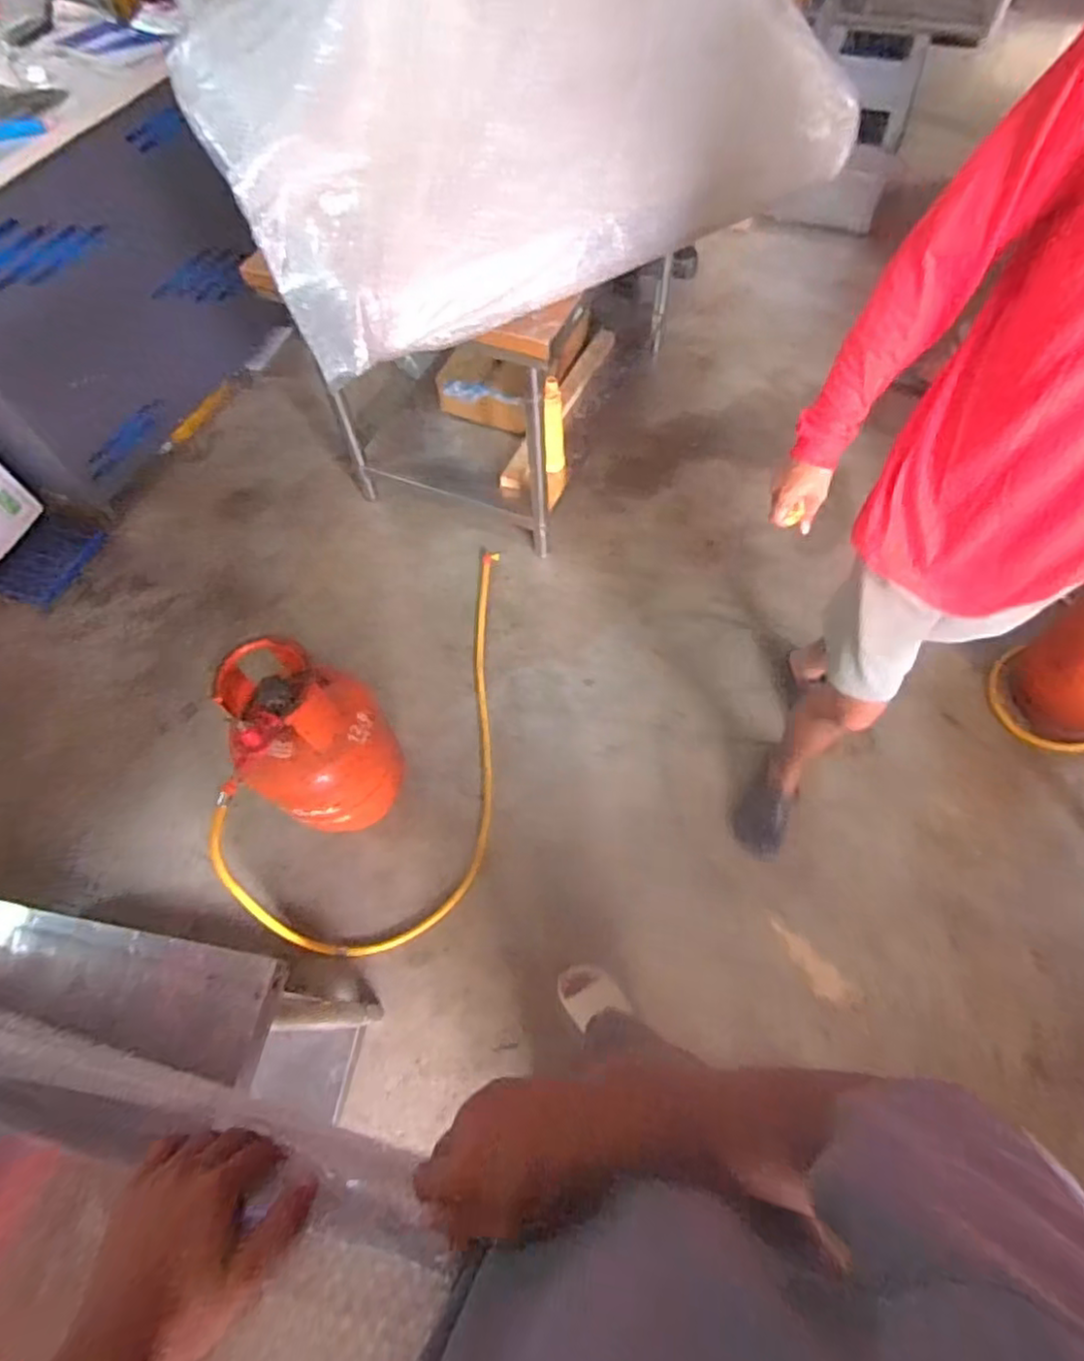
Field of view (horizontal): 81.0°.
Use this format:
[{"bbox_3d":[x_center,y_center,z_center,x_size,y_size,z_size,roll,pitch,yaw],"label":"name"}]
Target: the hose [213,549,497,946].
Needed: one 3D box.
[{"bbox_3d":[-0.352,0.032,1.578,0.462,0.544,1.183,5,62,5],"label":"hose"}]

